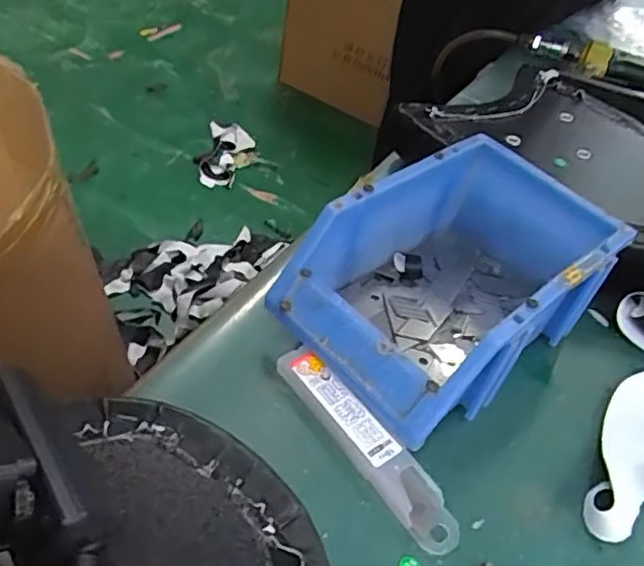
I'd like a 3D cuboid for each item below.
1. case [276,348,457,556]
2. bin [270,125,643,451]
[{"bbox_3d":[0.022,0.081,0.330,0.024,0.018,0.126,-27,54,-30],"label":"case"},{"bbox_3d":[0.075,-0.003,0.377,0.182,0.074,0.123,-27,57,-33],"label":"bin"}]

